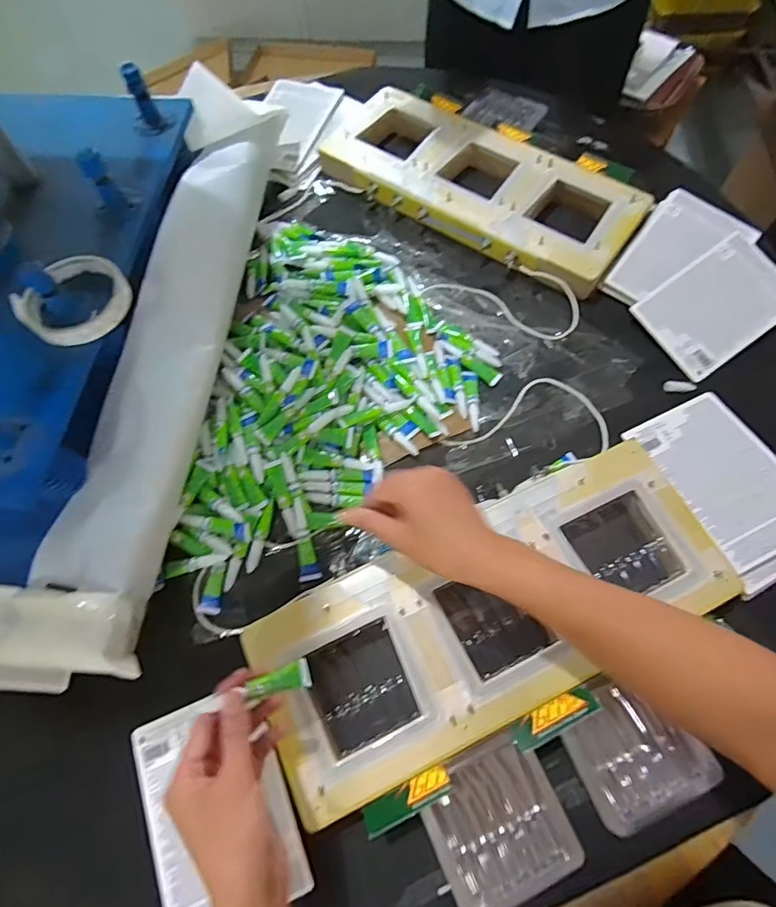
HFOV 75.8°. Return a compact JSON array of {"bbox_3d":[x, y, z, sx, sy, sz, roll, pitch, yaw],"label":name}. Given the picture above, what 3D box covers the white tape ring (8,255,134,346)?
[{"bbox_3d":[-0.281,-0.139,0.452,0.090,0.016,0.089,-1,66,2],"label":"white tape ring"}]

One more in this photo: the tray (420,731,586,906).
[{"bbox_3d":[0.088,0.296,0.399,0.102,0.016,0.102,-25,67,-9],"label":"tray"}]

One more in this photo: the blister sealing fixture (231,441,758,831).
[{"bbox_3d":[0.096,0.147,0.457,0.425,0.036,0.181,-23,67,-10],"label":"blister sealing fixture"}]

